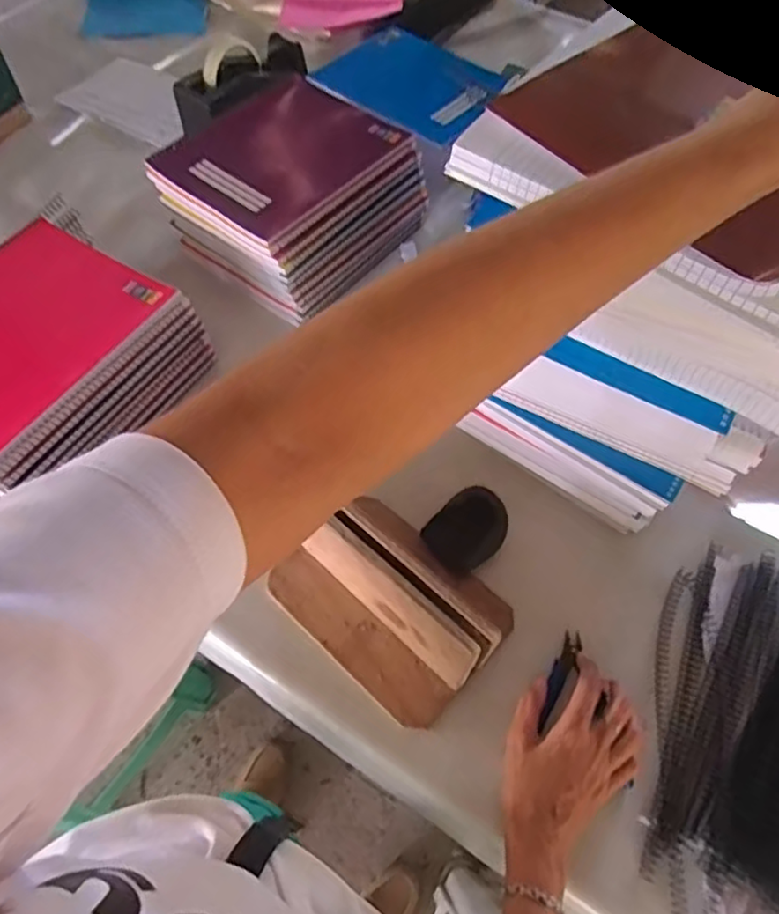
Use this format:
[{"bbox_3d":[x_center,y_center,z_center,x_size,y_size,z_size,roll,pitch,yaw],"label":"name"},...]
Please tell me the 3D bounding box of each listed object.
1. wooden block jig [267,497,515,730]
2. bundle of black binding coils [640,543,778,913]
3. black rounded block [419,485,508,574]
[{"bbox_3d":[-0.002,0.106,0.526,0.196,0.109,0.138,39,67,20],"label":"wooden block jig"},{"bbox_3d":[0.323,0.217,0.526,0.180,0.032,0.301,21,61,11],"label":"bundle of black binding coils"},{"bbox_3d":[0.078,0.066,0.602,0.064,0.014,0.085,35,65,18],"label":"black rounded block"}]

